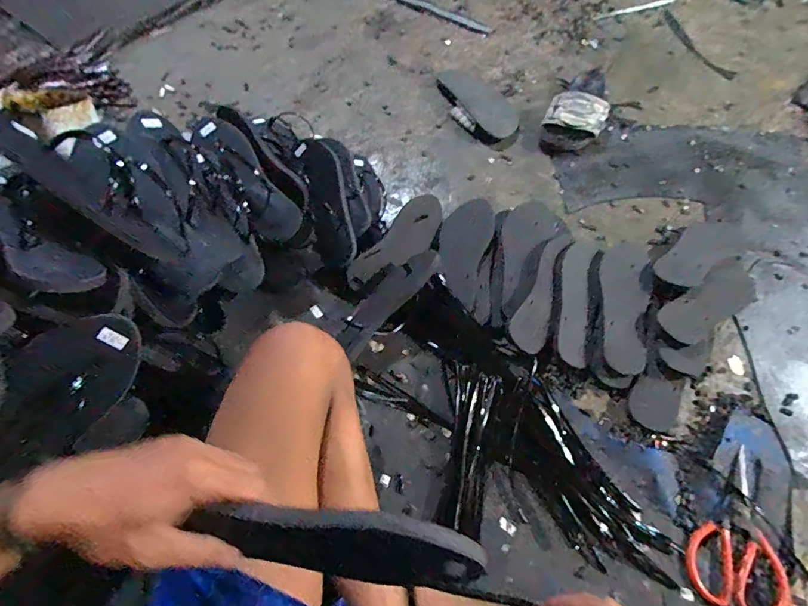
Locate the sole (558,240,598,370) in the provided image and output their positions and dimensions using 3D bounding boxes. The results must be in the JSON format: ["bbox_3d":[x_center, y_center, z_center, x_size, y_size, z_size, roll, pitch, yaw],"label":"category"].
[{"bbox_3d":[0.284,-0.006,0.695,0.054,0.008,0.218,15,73,0],"label":"sole"}]

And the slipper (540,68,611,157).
[{"bbox_3d":[0.384,-0.422,0.900,0.117,0.054,0.280,31,69,14],"label":"slipper"}]

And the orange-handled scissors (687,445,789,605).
[{"bbox_3d":[0.432,0.292,0.553,0.108,0.015,0.204,12,65,6],"label":"orange-handled scissors"}]

